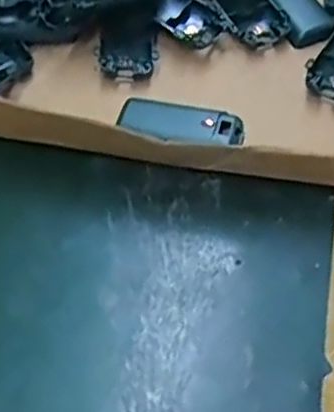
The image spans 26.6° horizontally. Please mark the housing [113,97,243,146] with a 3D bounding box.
[{"bbox_3d":[0.010,-0.062,0.540,0.094,0.017,0.033,8,54,8],"label":"housing"}]

